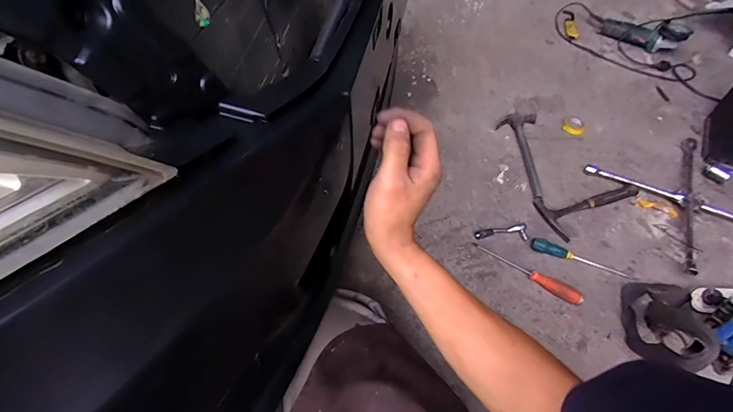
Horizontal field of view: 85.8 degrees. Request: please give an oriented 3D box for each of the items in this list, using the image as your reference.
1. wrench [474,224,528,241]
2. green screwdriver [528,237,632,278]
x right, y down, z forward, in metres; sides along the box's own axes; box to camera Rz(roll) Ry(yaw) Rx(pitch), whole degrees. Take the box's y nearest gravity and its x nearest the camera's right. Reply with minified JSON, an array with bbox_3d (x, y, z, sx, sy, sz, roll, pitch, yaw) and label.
[{"bbox_3d":[0.329,0.067,0.960,0.123,0.028,0.034,-3,55,-1],"label":"wrench"},{"bbox_3d":[0.498,0.117,0.914,0.224,0.033,0.025,16,57,13],"label":"green screwdriver"}]

